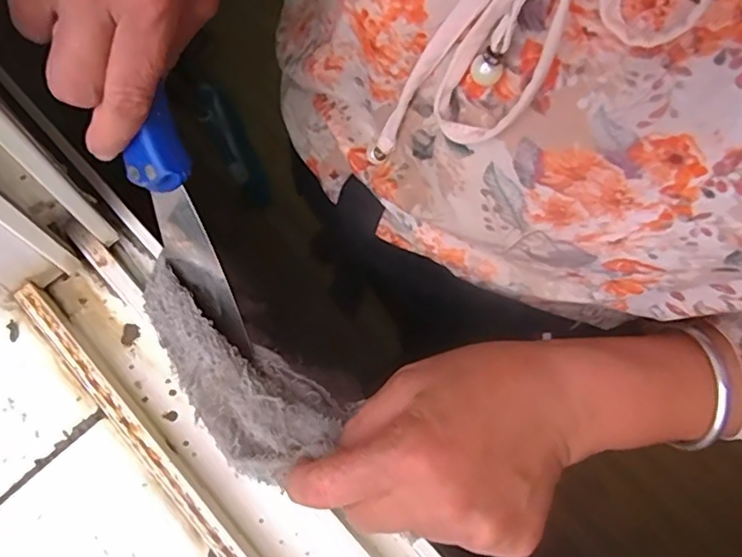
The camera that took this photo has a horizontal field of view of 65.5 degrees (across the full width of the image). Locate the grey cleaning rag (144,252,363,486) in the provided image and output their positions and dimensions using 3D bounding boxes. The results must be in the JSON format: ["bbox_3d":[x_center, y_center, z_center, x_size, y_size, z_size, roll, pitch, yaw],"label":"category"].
[{"bbox_3d":[-0.075,0.045,0.296,0.126,0.036,0.055,43,74,8],"label":"grey cleaning rag"}]

